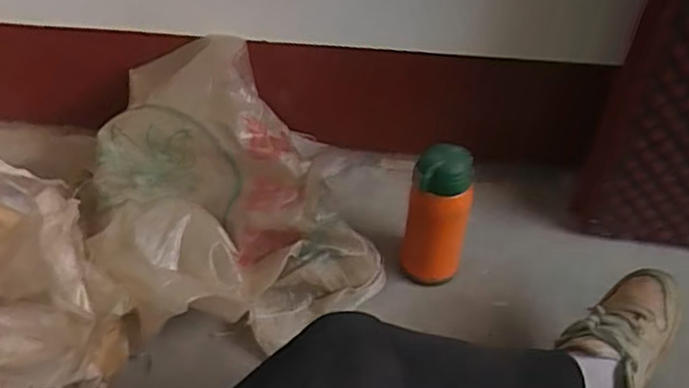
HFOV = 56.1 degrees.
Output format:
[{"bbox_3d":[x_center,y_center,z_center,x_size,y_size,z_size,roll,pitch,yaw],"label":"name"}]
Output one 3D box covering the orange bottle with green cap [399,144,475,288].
[{"bbox_3d":[0.122,0.033,0.861,0.079,0.221,0.069,9,45,8],"label":"orange bottle with green cap"}]

